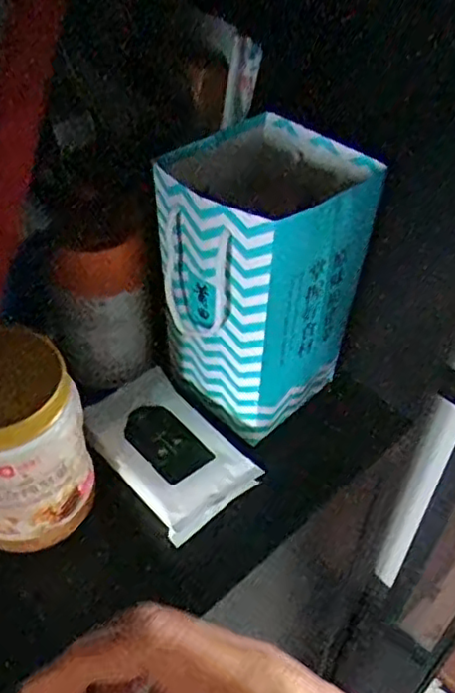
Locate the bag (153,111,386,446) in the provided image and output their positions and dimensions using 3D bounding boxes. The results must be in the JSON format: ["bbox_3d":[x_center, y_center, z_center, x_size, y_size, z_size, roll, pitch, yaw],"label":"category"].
[{"bbox_3d":[0.028,-0.052,0.538,0.126,0.204,0.109,-31,54,-27],"label":"bag"}]

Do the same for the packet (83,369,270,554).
[{"bbox_3d":[-0.052,0.079,0.565,0.090,0.024,0.157,-30,54,-26],"label":"packet"}]

